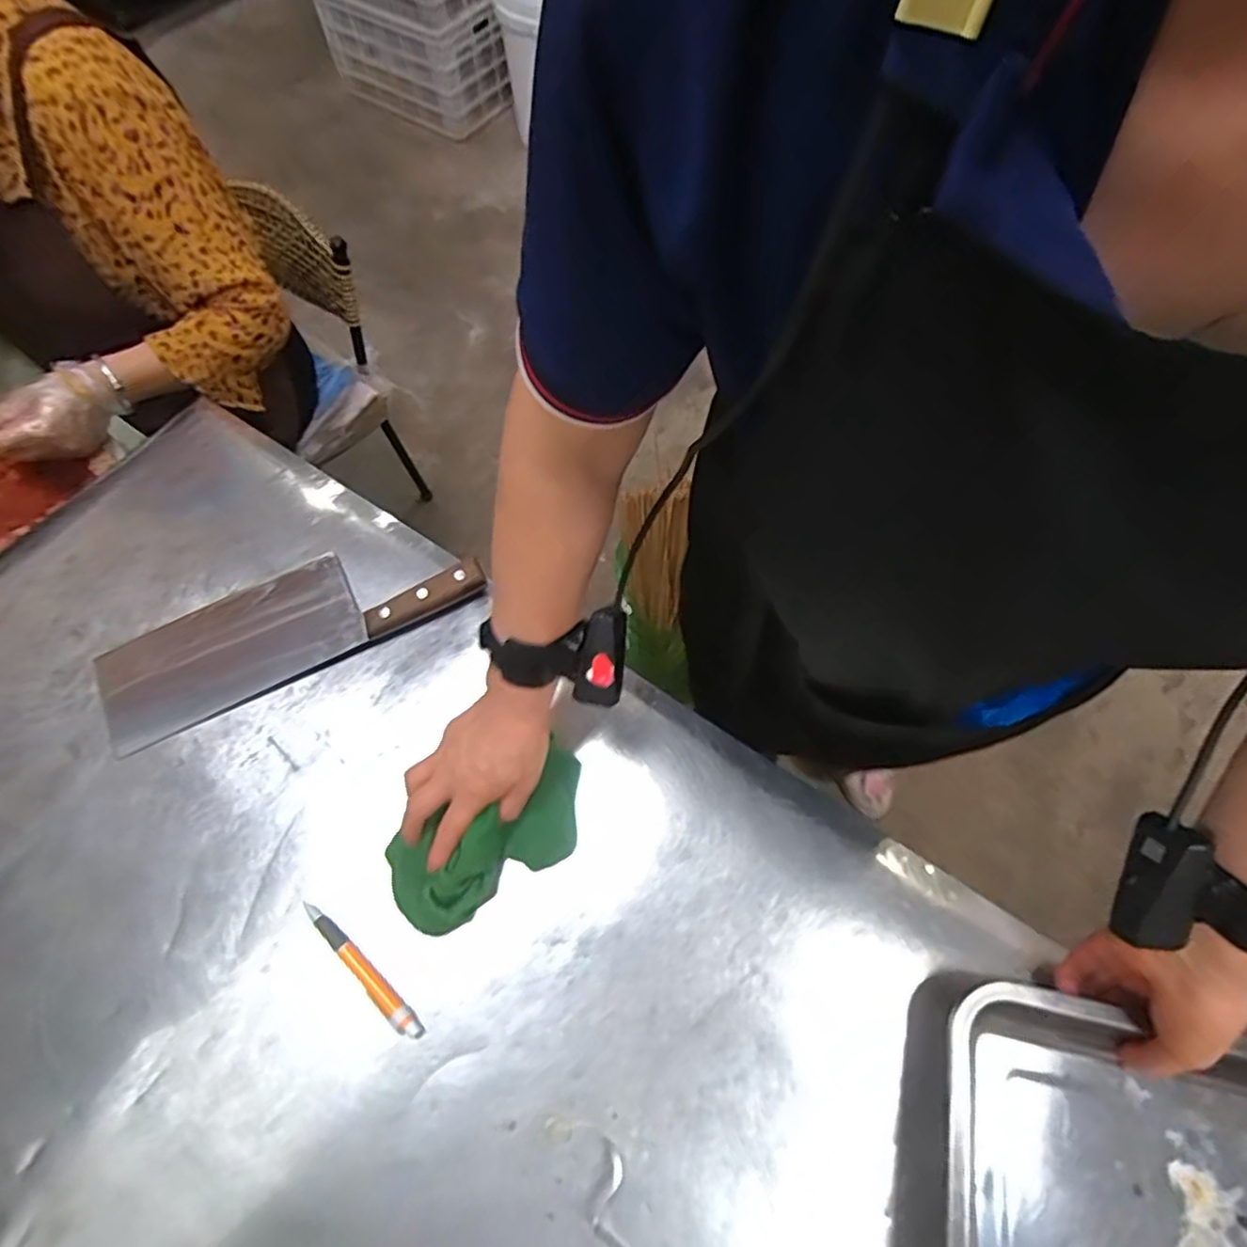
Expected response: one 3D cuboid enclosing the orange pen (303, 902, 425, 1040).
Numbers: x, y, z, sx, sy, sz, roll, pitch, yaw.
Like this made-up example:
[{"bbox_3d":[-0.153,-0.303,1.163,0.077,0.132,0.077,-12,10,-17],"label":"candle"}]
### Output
[{"bbox_3d":[-0.197,0.257,0.496,0.132,0.013,0.016,36,70,17],"label":"orange pen"}]

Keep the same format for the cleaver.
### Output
[{"bbox_3d":[-0.310,-0.005,0.616,0.337,0.020,0.112,-27,67,-11],"label":"cleaver"}]

